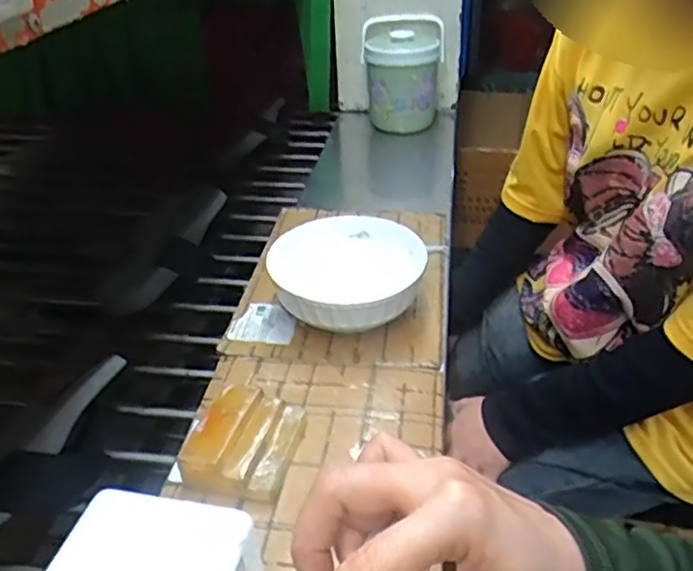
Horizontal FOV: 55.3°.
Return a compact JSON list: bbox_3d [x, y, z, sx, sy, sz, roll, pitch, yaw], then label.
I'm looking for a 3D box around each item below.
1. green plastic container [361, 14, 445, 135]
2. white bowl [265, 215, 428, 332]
[{"bbox_3d":[0.107,-0.391,1.230,0.149,0.187,0.134,1,33,5],"label":"green plastic container"},{"bbox_3d":[0.006,-0.007,0.764,0.170,0.076,0.193,-11,34,-11],"label":"white bowl"}]

